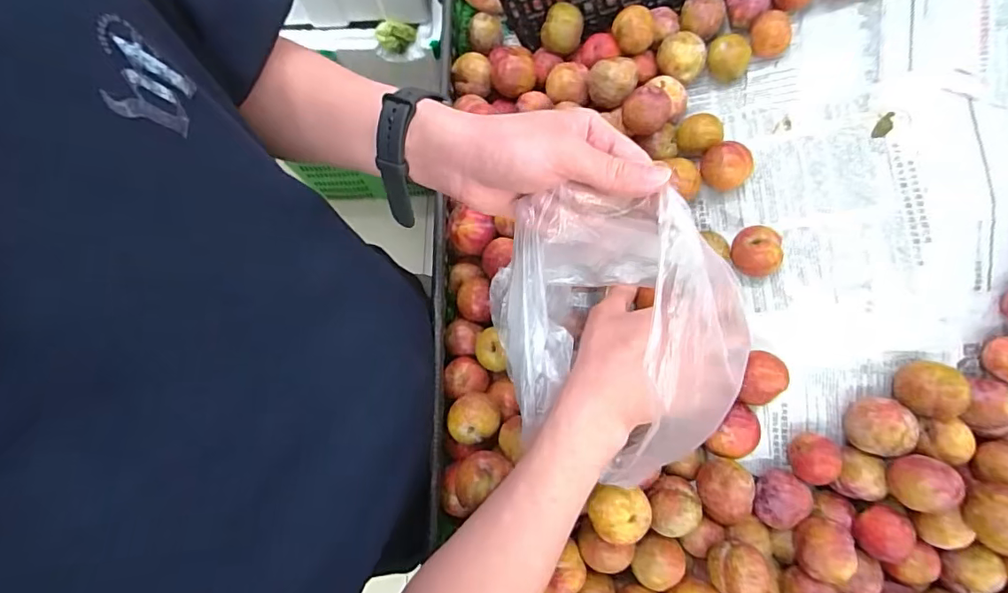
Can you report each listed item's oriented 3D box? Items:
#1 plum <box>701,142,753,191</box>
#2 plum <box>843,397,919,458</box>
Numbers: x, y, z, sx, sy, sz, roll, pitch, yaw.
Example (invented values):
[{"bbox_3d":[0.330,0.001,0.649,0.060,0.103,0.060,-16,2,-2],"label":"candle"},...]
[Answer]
[{"bbox_3d":[0.210,-0.122,0.489,0.044,0.035,0.041,0,76,0],"label":"plum"},{"bbox_3d":[0.312,0.109,0.429,0.041,0.038,0.045,9,76,3],"label":"plum"}]

